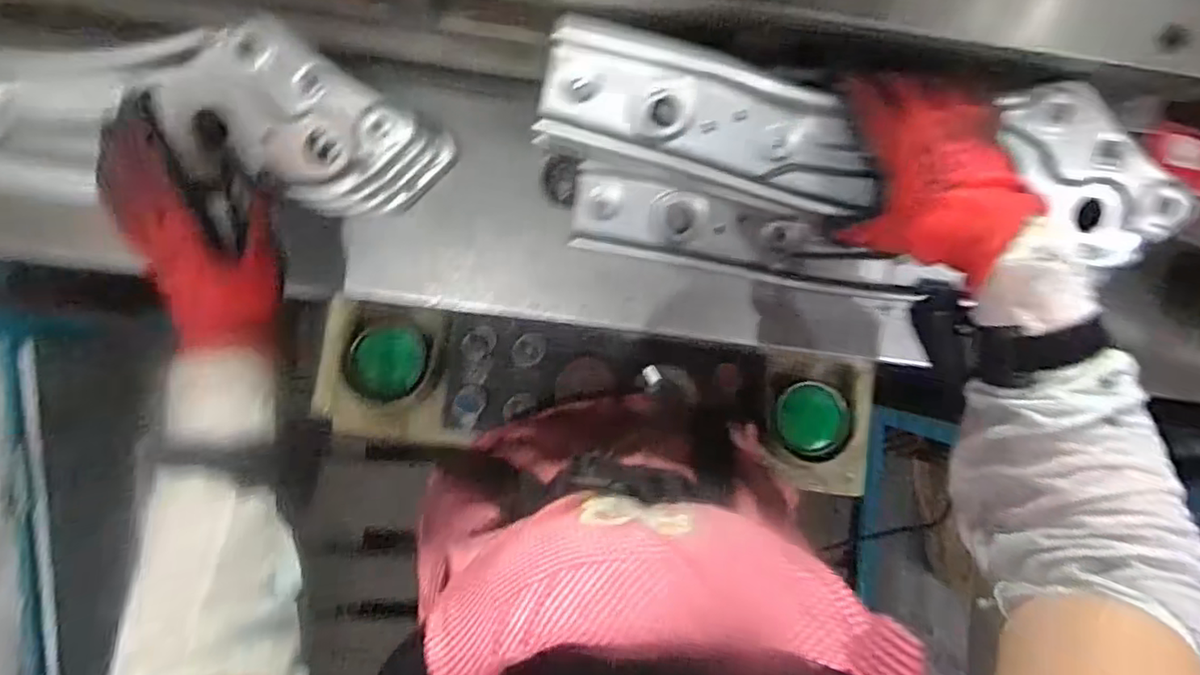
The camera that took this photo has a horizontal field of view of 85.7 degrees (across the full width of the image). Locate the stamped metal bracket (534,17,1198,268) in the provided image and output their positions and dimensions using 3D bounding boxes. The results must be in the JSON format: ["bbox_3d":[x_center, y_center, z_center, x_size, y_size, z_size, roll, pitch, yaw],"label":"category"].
[{"bbox_3d":[0.177,-0.133,0.439,0.431,0.033,0.096,10,96,1],"label":"stamped metal bracket"}]

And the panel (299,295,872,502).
[{"bbox_3d":[-0.001,0.059,0.638,0.541,0.058,0.135,7,91,-3],"label":"panel"}]

